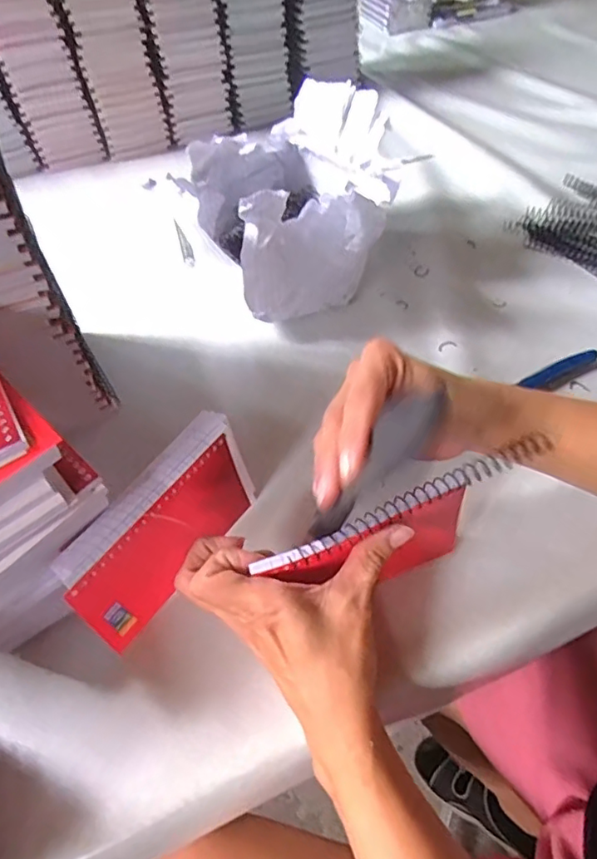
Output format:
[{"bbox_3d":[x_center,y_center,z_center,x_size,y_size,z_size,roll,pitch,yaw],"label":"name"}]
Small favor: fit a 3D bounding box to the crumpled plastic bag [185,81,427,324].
[{"bbox_3d":[0.003,-0.220,0.537,0.167,0.129,0.213,-20,53,-10],"label":"crumpled plastic bag"}]

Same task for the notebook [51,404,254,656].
[{"bbox_3d":[-0.086,0.061,0.350,0.034,0.076,0.140,27,59,23],"label":"notebook"}]

